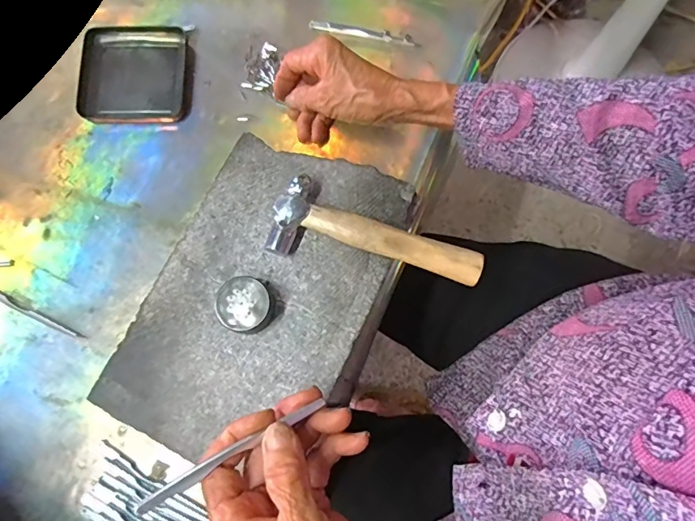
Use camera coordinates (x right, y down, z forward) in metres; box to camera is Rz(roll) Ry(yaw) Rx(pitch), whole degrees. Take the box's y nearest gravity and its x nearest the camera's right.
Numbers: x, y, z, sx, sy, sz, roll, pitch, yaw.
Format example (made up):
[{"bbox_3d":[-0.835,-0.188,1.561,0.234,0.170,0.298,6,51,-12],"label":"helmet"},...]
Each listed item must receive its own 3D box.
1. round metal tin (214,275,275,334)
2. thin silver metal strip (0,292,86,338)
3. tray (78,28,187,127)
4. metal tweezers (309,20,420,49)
[{"bbox_3d":[-0.072,0.032,0.328,0.036,0.023,0.036,0,75,2],"label":"round metal tin"},{"bbox_3d":[-0.270,0.042,0.392,0.108,0.004,0.007,25,76,9],"label":"thin silver metal strip"},{"bbox_3d":[-0.203,-0.178,0.448,0.098,0.015,0.097,-4,73,1],"label":"tray"},{"bbox_3d":[0.016,-0.223,0.458,0.109,0.011,0.012,14,74,6],"label":"metal tweezers"}]

